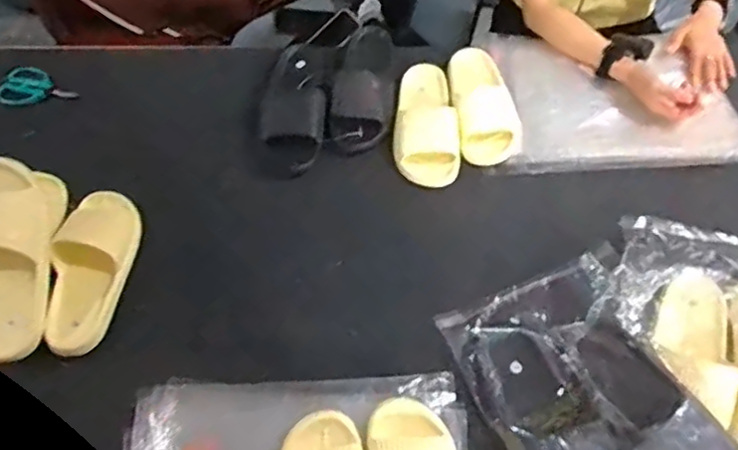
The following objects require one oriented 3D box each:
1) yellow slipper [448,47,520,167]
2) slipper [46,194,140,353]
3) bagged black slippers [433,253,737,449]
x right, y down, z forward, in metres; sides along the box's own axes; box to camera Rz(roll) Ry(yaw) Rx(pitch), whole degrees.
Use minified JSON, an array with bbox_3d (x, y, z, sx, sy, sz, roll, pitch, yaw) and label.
[{"bbox_3d":[0.186,-0.209,1.024,0.101,0.053,0.232,-7,60,-3],"label":"yellow slipper"},{"bbox_3d":[-0.388,0.055,0.877,0.094,0.060,0.247,0,59,1],"label":"slipper"},{"bbox_3d":[0.273,0.219,0.740,0.231,0.075,0.390,-21,61,-11],"label":"bagged black slippers"}]

